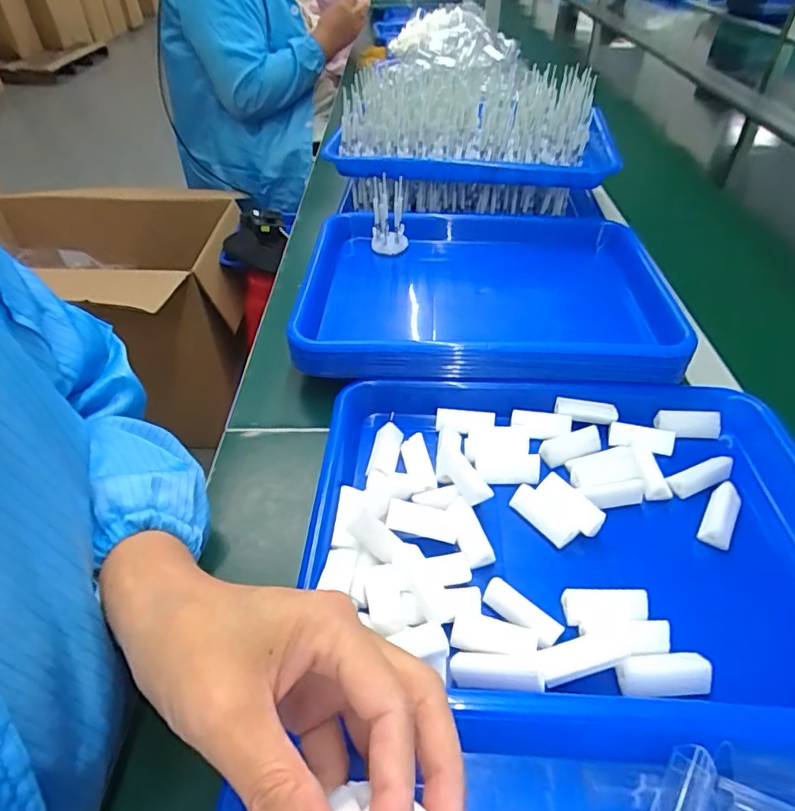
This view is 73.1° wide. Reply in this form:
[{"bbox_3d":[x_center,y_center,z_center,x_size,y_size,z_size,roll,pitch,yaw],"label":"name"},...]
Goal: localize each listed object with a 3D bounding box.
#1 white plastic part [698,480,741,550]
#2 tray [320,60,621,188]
[{"bbox_3d":[0.213,0.073,0.354,0.019,0.014,0.047,27,50,26],"label":"white plastic part"},{"bbox_3d":[0.091,-0.322,0.624,0.313,0.082,0.209,8,44,9],"label":"tray"}]

